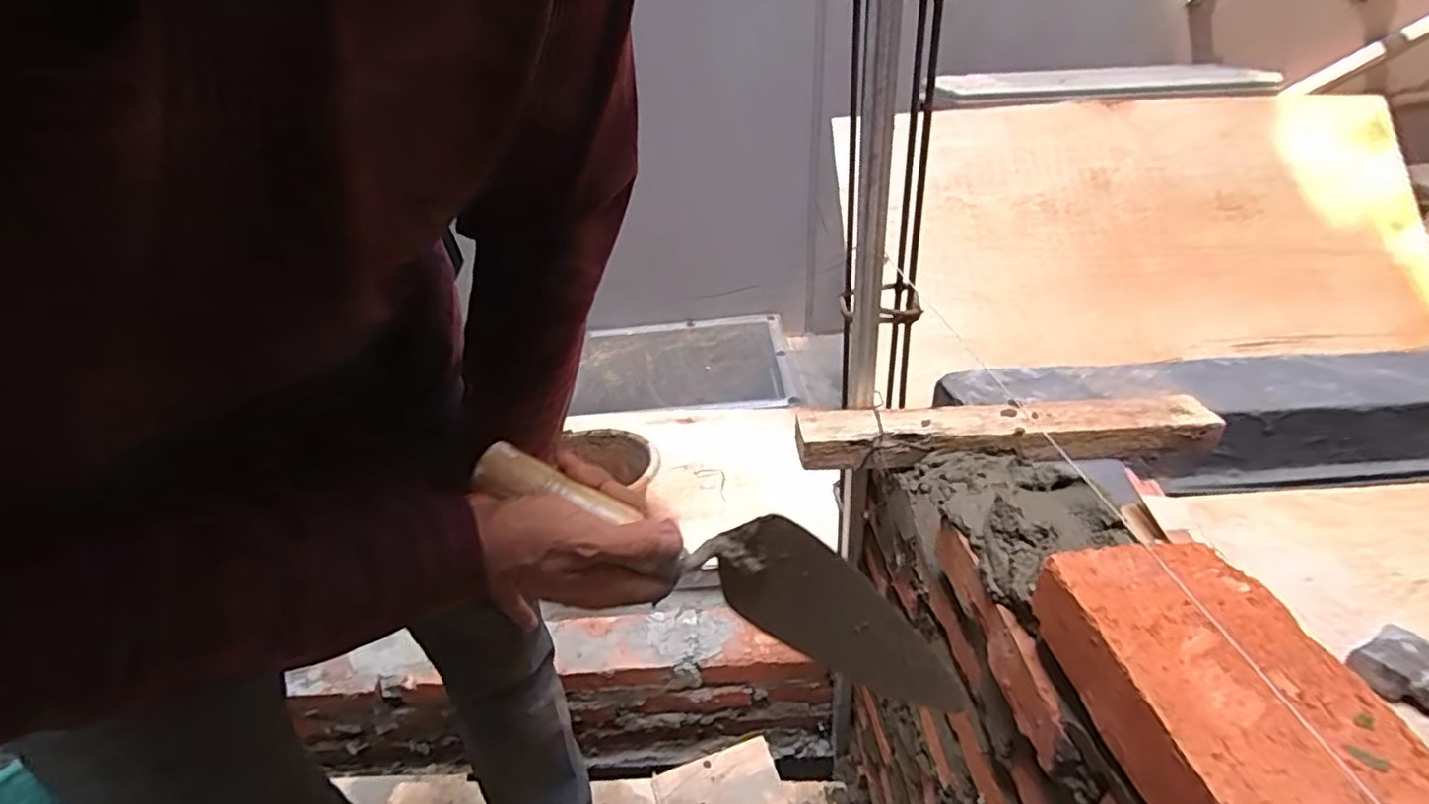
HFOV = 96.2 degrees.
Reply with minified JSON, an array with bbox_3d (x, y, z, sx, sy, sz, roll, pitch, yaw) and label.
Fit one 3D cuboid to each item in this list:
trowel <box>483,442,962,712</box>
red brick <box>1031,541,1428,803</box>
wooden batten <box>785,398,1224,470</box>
[{"bbox_3d":[0.003,0.099,0.380,0.294,0.077,0.044,26,35,0],"label":"trowel"},{"bbox_3d":[0.238,0.151,0.287,0.100,0.047,0.199,-3,32,-1],"label":"red brick"},{"bbox_3d":[0.294,0.033,0.664,0.415,0.043,0.073,-3,32,0],"label":"wooden batten"}]

